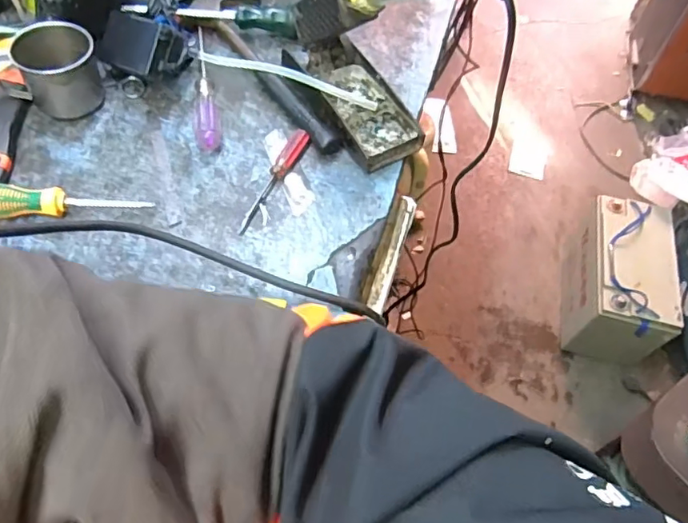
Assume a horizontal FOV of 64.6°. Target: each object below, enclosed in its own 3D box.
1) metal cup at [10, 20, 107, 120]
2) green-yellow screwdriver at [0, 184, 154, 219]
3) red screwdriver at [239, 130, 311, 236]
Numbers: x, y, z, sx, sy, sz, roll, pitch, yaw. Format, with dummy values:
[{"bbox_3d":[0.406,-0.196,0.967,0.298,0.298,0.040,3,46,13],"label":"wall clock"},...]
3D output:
[{"bbox_3d":[-0.266,-0.179,0.514,0.069,0.065,0.065,2,59,-4],"label":"metal cup"},{"bbox_3d":[-0.244,-0.051,0.456,0.150,0.023,0.027,0,58,-19],"label":"green-yellow screwdriver"},{"bbox_3d":[-0.065,-0.075,0.497,0.016,0.014,0.121,26,60,11],"label":"red screwdriver"}]

